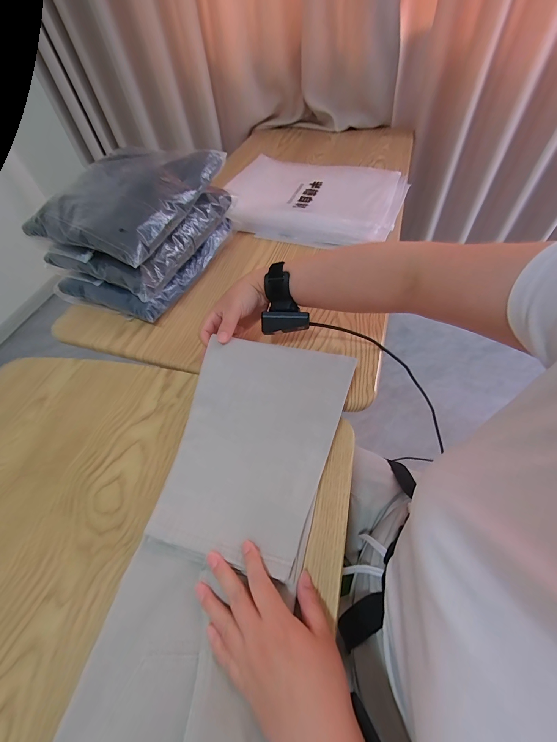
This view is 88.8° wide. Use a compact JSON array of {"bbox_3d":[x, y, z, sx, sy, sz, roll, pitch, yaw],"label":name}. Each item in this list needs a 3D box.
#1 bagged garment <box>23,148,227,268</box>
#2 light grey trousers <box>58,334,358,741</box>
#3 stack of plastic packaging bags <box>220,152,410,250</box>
[{"bbox_3d":[-0.252,-0.300,0.479,0.223,0.057,0.265,19,59,16],"label":"bagged garment"},{"bbox_3d":[-0.063,0.198,0.257,0.182,0.059,0.573,11,56,11],"label":"light grey trousers"},{"bbox_3d":[0.090,-0.431,0.699,0.399,0.049,0.330,12,57,12],"label":"stack of plastic packaging bags"}]

